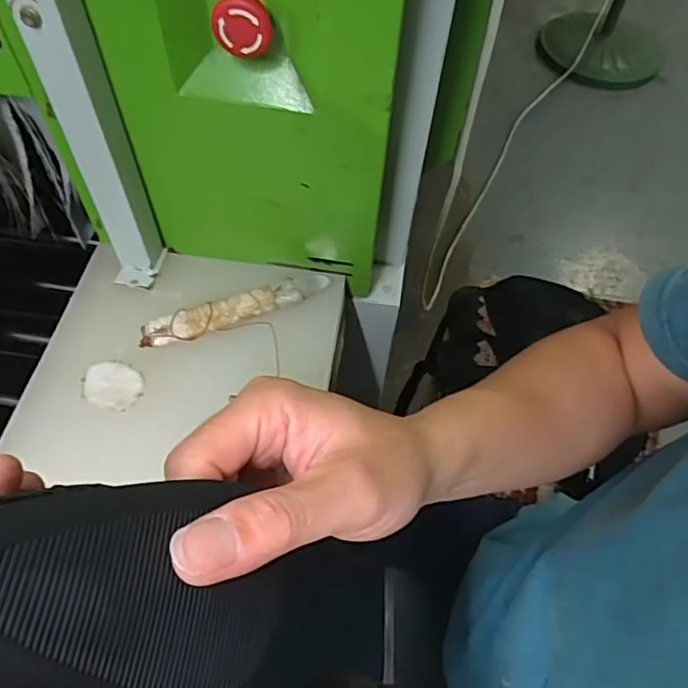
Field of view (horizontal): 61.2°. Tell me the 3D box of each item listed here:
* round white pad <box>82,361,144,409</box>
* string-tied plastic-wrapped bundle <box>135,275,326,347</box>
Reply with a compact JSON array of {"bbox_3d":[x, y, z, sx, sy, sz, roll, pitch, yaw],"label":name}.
[{"bbox_3d":[-0.186,0.032,0.468,0.048,0.004,0.038,18,59,6],"label":"round white pad"},{"bbox_3d":[-0.092,-0.028,0.509,0.164,0.018,0.027,-17,61,-15],"label":"string-tied plastic-wrapped bundle"}]

